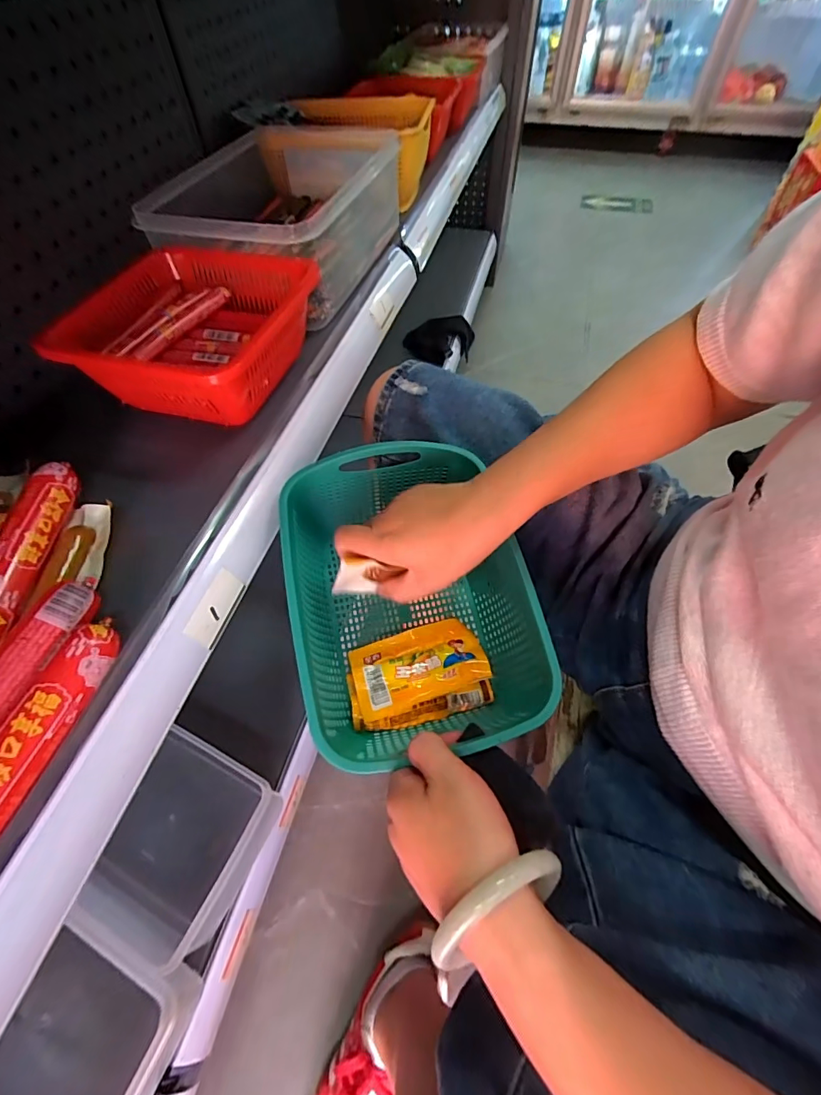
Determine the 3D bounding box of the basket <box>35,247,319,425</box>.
[{"bbox_3d":[-0.201,-0.193,0.404,0.196,0.070,0.179,14,58,10],"label":"basket"}]

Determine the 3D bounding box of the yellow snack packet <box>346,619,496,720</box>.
[{"bbox_3d":[0.008,0.101,0.388,0.113,0.013,0.062,-15,57,-9],"label":"yellow snack packet"}]

